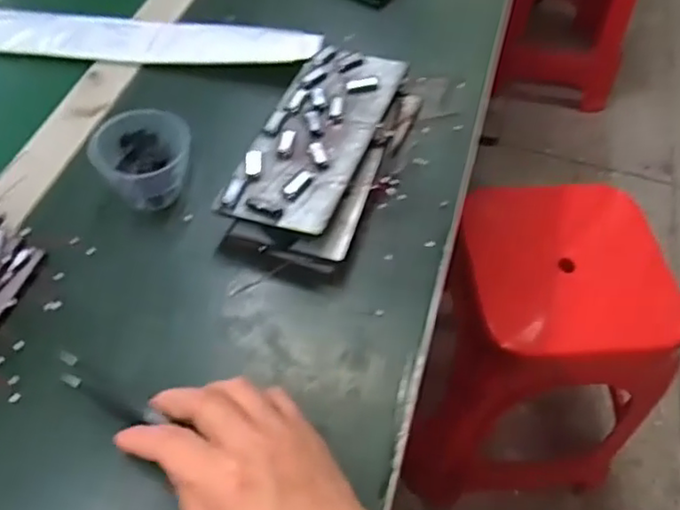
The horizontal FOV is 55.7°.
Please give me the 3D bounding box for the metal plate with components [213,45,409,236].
[{"bbox_3d":[-0.015,-0.095,0.487,0.081,0.011,0.195,16,54,14],"label":"metal plate with components"}]

